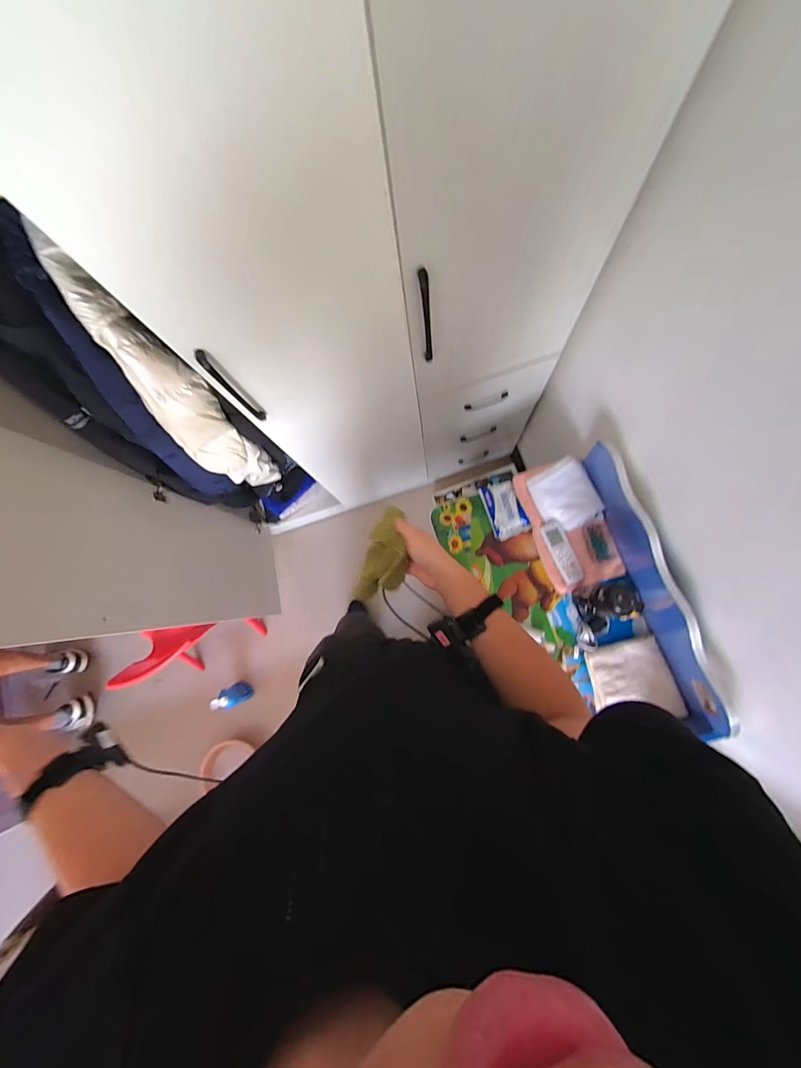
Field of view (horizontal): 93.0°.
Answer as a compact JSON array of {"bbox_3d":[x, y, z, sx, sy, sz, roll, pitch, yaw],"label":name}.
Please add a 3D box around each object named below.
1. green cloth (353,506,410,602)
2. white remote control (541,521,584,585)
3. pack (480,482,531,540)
[{"bbox_3d":[-0.025,0.048,0.645,0.075,0.031,0.175,27,107,33],"label":"green cloth"},{"bbox_3d":[0.410,0.045,0.963,0.057,0.029,0.159,-20,81,2],"label":"white remote control"},{"bbox_3d":[0.277,-0.067,1.018,0.089,0.021,0.149,-22,81,1],"label":"pack"}]

